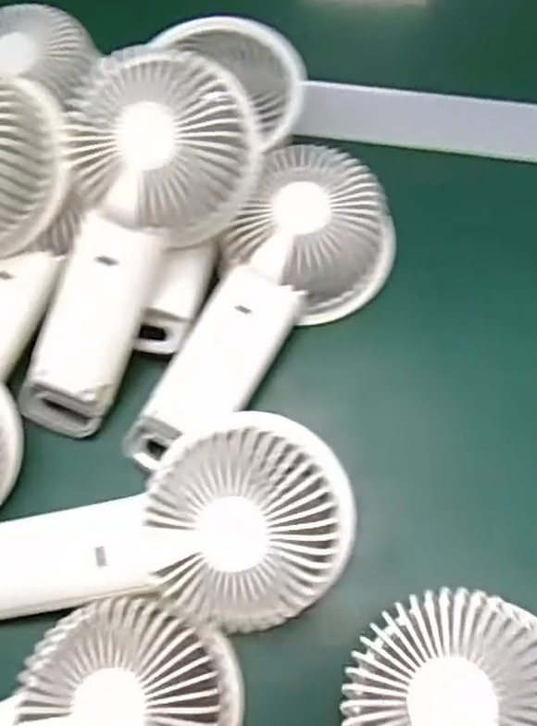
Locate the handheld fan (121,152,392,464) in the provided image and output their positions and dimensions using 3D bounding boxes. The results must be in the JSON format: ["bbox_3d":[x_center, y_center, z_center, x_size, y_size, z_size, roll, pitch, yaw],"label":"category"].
[{"bbox_3d":[-0.002,-0.025,0.342,0.077,0.041,0.171,28,72,13],"label":"handheld fan"}]

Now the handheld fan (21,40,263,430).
[{"bbox_3d":[-0.070,-0.055,0.332,0.079,0.057,0.180,26,101,12],"label":"handheld fan"}]

